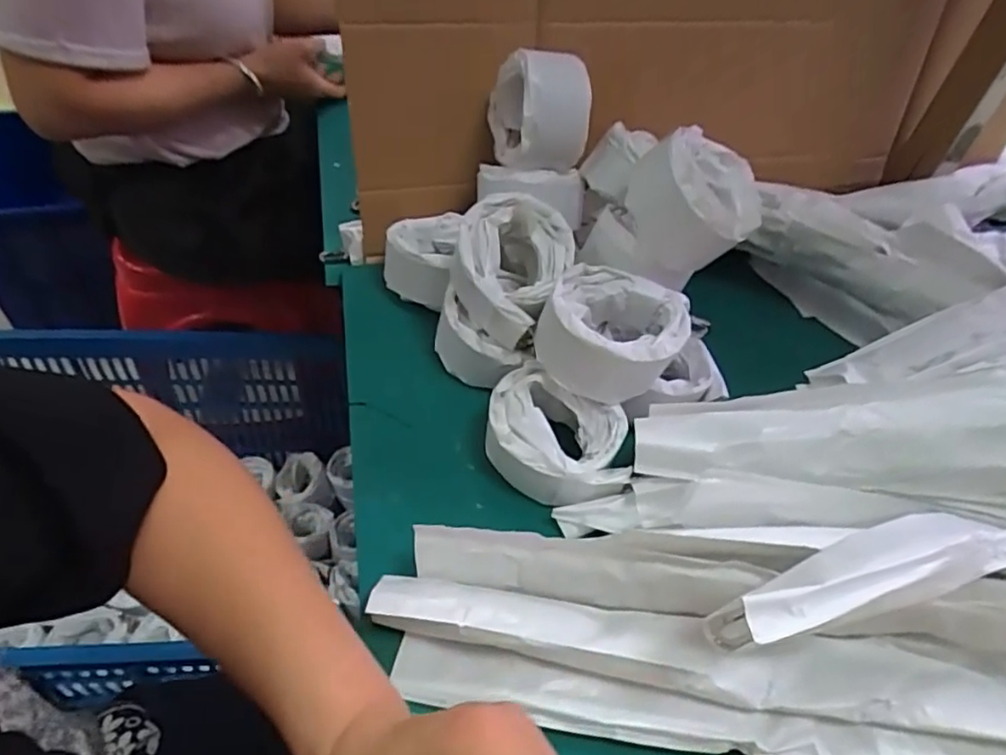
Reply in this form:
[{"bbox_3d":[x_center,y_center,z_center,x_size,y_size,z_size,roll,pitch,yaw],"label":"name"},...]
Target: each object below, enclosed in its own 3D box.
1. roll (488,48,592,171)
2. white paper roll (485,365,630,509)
[{"bbox_3d":[0.028,-0.217,0.509,0.071,0.083,0.076,4,47,-4],"label":"roll"},{"bbox_3d":[0.039,0.047,0.449,0.107,0.054,0.076,22,48,13],"label":"white paper roll"}]

